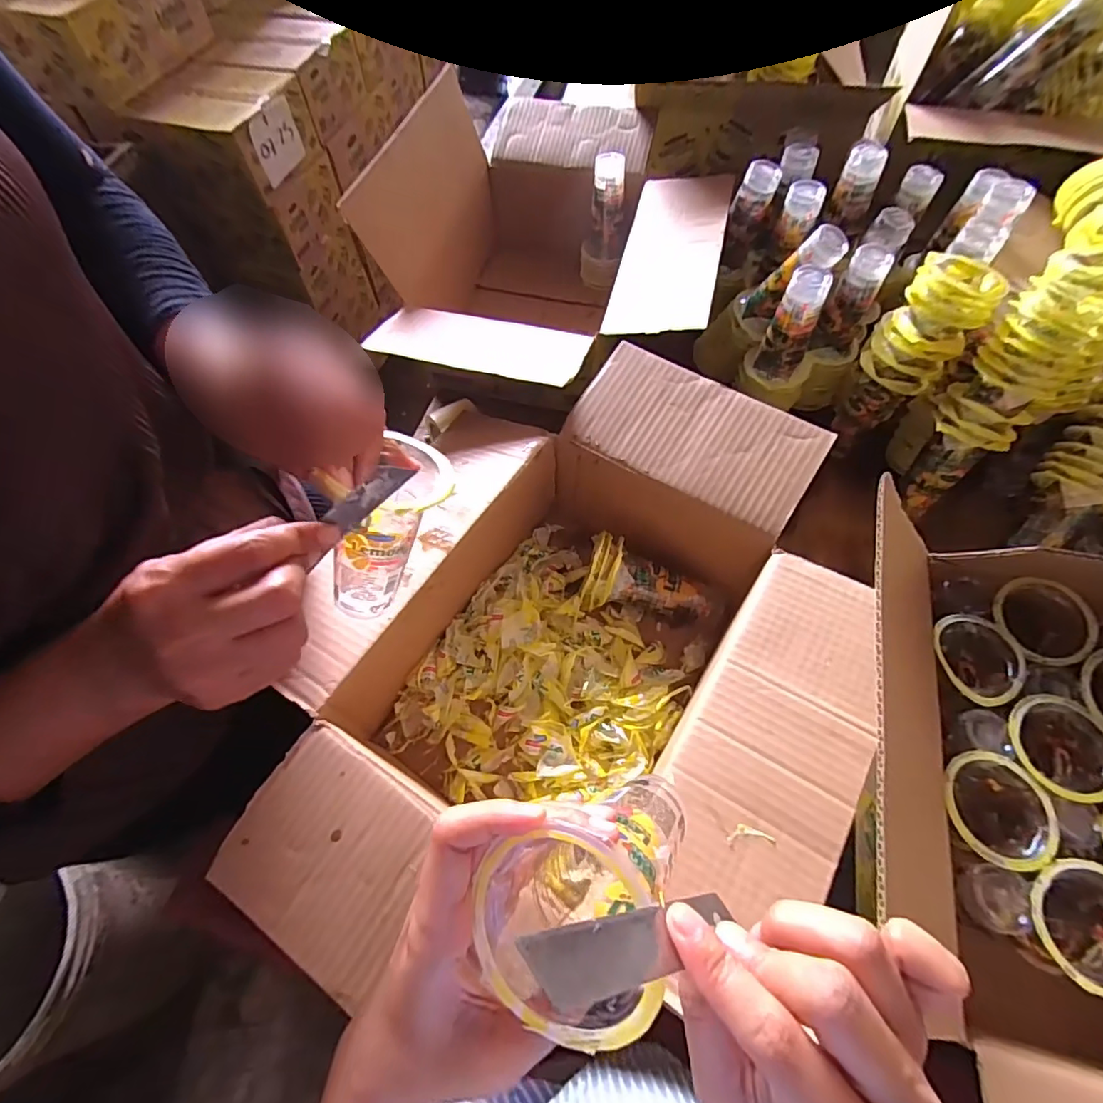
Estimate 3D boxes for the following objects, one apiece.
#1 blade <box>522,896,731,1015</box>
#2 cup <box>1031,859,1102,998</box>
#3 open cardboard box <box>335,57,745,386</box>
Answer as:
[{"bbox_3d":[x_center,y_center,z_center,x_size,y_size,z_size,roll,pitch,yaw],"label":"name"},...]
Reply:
[{"bbox_3d":[0.028,0.119,0.165,0.004,0.095,0.018,-35,51,31],"label":"blade"},{"bbox_3d":[0.340,0.248,0.366,0.069,0.077,0.070,-1,62,1],"label":"cup"},{"bbox_3d":[0.012,-0.374,0.737,0.388,0.281,0.527,13,63,8],"label":"open cardboard box"}]

